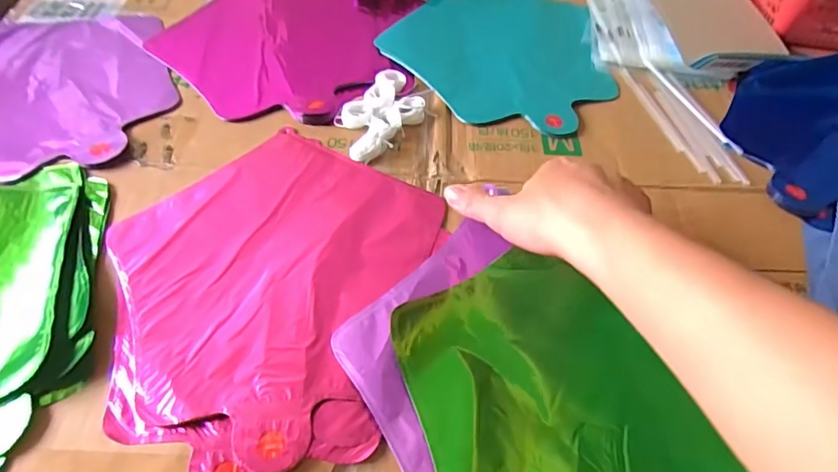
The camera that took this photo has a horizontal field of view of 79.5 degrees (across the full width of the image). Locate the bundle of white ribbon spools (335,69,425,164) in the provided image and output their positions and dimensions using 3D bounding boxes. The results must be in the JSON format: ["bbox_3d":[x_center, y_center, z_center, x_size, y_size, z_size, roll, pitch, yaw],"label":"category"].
[{"bbox_3d":[-0.035,-0.110,0.451,0.062,0.013,0.111,27,57,18],"label":"bundle of white ribbon spools"}]

